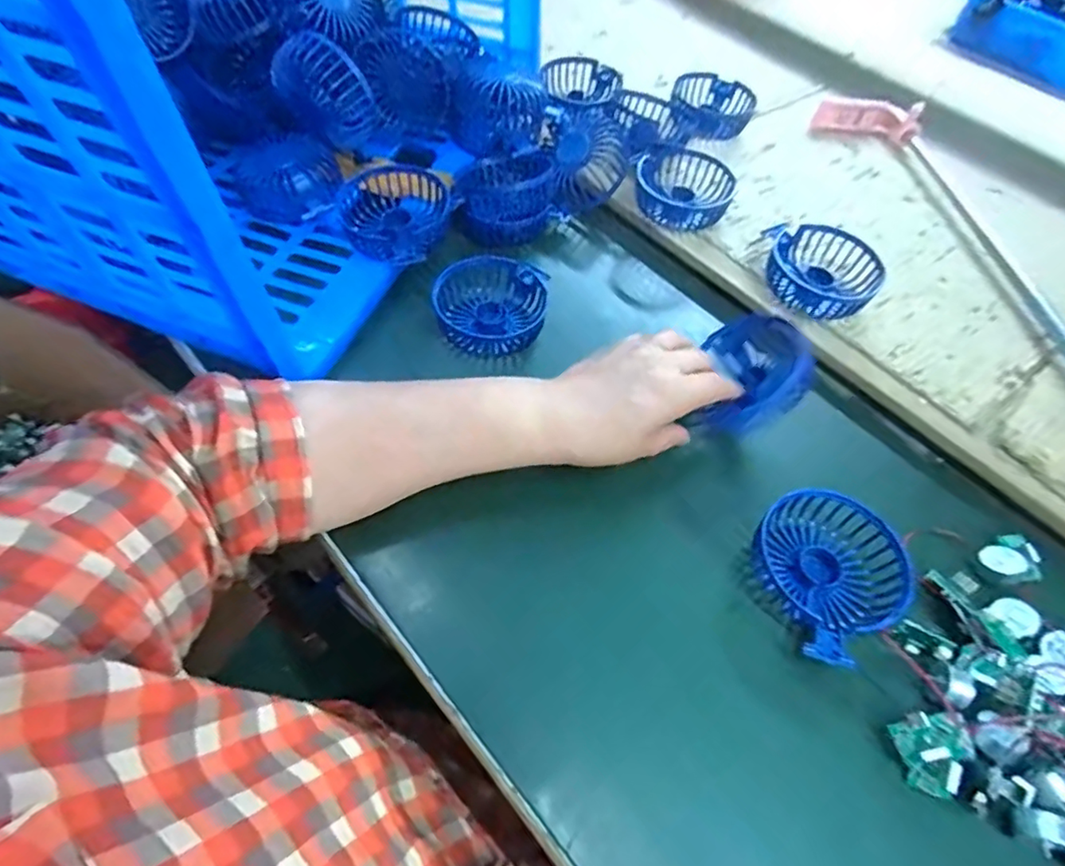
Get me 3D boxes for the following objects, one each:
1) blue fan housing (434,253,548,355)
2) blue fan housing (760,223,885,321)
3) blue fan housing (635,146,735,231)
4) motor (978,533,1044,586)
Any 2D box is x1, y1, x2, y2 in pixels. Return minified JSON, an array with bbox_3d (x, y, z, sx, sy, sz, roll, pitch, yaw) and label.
[{"bbox_3d":[-0.032,-0.109,0.477,0.087,0.031,0.091,3,55,-5],"label":"blue fan housing"},{"bbox_3d":[0.245,-0.136,0.492,0.085,0.034,0.087,3,55,-5],"label":"blue fan housing"},{"bbox_3d":[0.143,-0.234,0.546,0.088,0.033,0.088,2,58,-4],"label":"blue fan housing"},{"bbox_3d":[0.321,0.084,0.384,0.045,0.017,0.032,-13,58,-15],"label":"motor"}]

